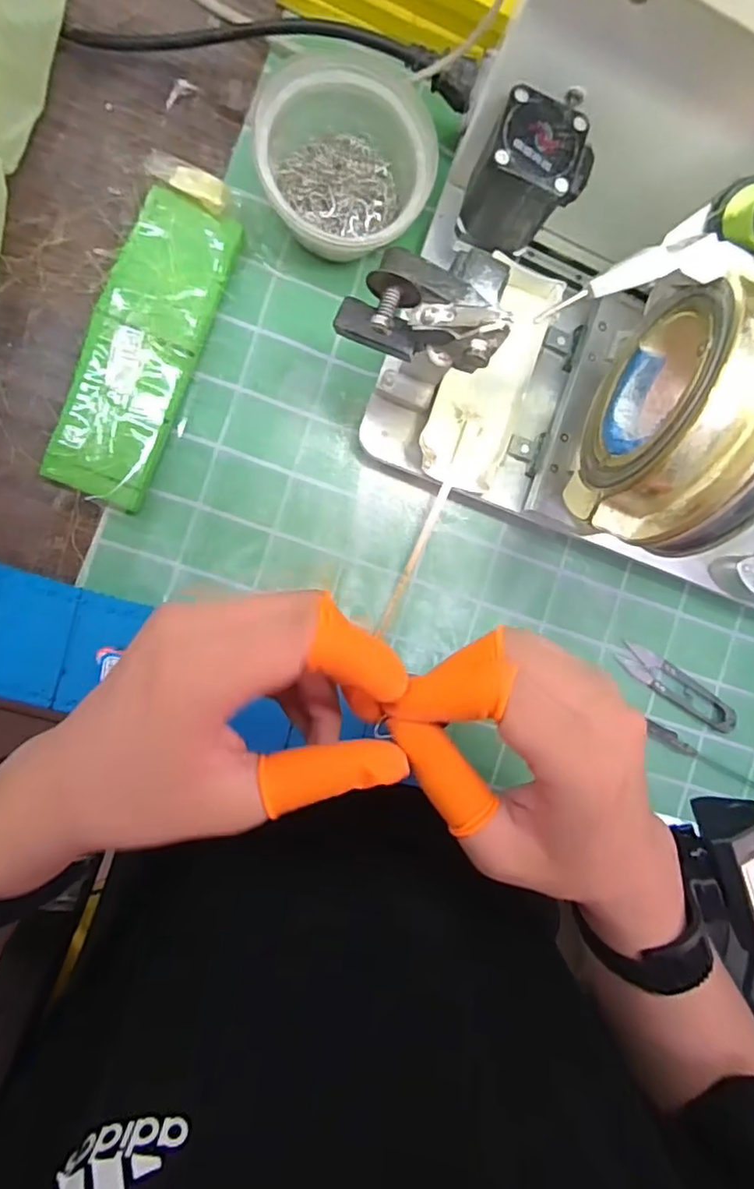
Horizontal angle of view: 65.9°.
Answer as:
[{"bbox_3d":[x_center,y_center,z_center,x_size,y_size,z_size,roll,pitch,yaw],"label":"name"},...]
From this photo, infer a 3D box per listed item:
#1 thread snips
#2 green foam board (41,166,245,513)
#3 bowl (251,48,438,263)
[{"bbox_3d":[0.216,0.067,0.415,0.099,0.008,0.022,32,87,-9],"label":"thread snips"},{"bbox_3d":[-0.132,-0.145,0.336,0.056,0.017,0.188,21,88,-10],"label":"green foam board"},{"bbox_3d":[-0.021,-0.247,0.337,0.098,0.054,0.101,0,92,-10],"label":"bowl"}]

